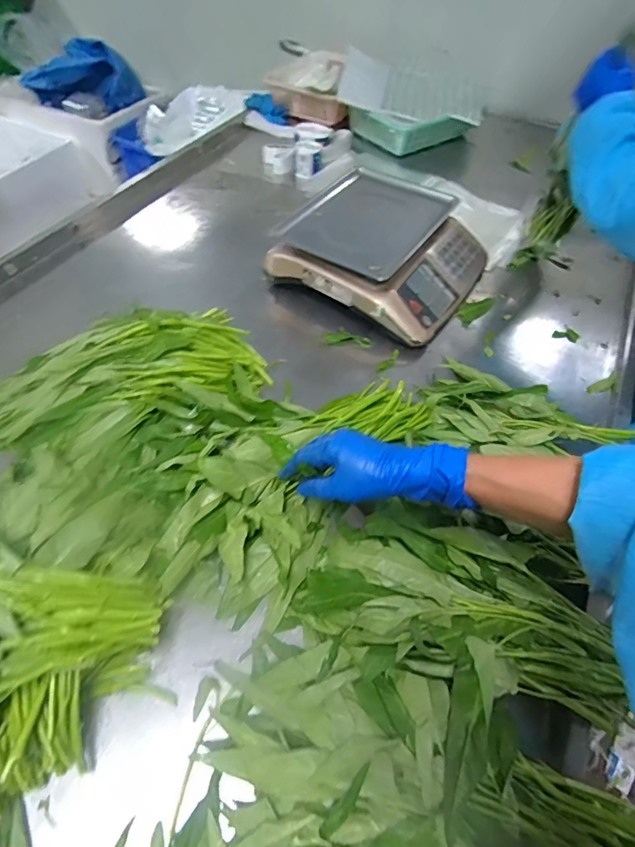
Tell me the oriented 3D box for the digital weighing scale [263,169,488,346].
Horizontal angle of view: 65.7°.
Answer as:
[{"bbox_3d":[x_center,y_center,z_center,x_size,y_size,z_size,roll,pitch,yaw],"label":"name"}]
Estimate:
[{"bbox_3d":[0.133,-0.342,0.968,0.345,0.124,0.328,28,55,17],"label":"digital weighing scale"}]

